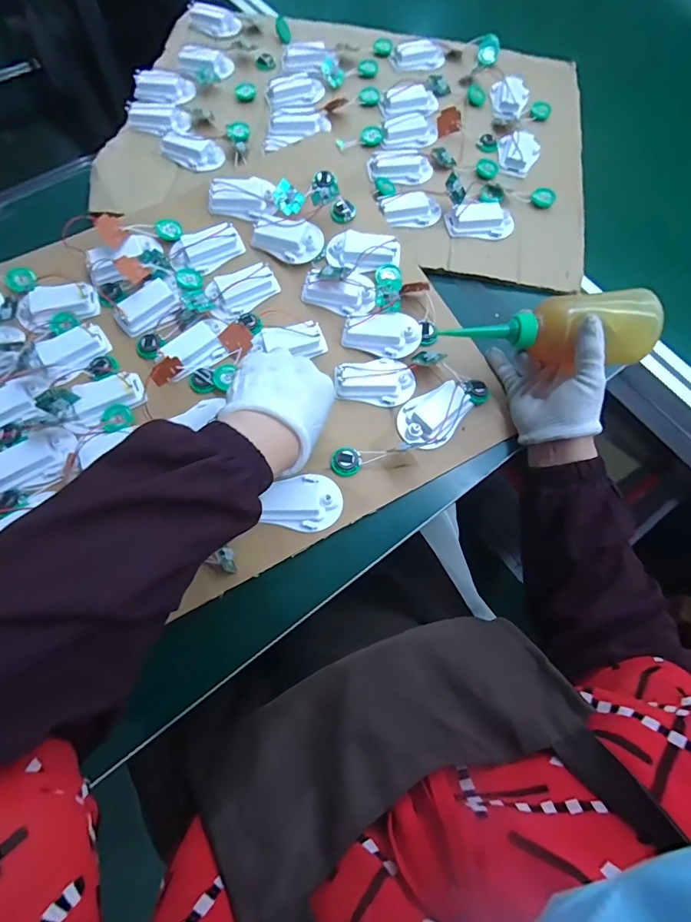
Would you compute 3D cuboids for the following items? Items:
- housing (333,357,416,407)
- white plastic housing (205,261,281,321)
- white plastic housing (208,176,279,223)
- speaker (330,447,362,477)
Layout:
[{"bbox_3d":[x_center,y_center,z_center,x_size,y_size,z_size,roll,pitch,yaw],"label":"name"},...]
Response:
[{"bbox_3d":[0.030,-0.084,0.449,0.080,0.018,0.051,2,68,-1],"label":"housing"},{"bbox_3d":[-0.114,-0.186,0.480,0.077,0.021,0.047,-34,73,-14],"label":"white plastic housing"},{"bbox_3d":[-0.117,-0.300,0.506,0.074,0.024,0.038,-1,69,-2],"label":"white plastic housing"},{"bbox_3d":[0.001,0.000,0.420,0.028,0.008,0.027,1,69,-2],"label":"speaker"}]

